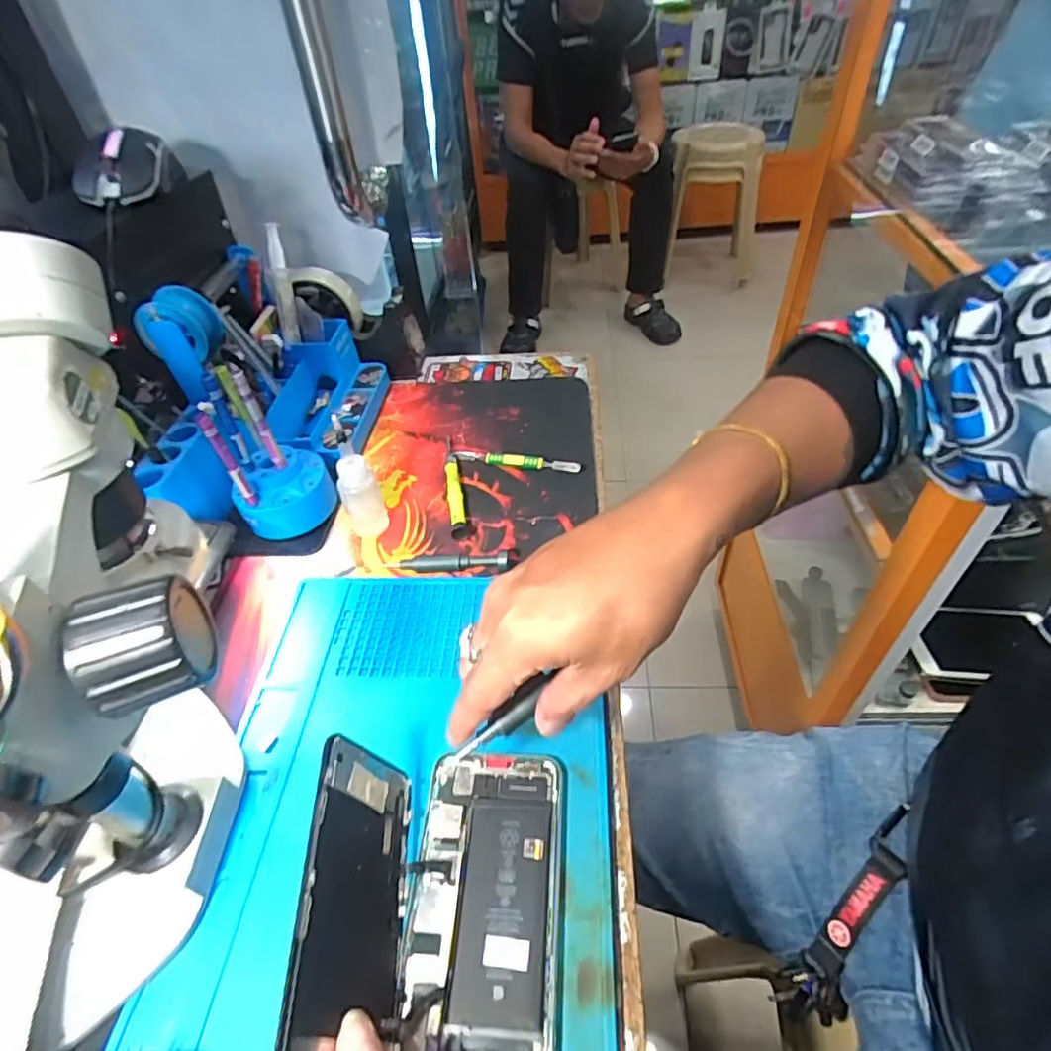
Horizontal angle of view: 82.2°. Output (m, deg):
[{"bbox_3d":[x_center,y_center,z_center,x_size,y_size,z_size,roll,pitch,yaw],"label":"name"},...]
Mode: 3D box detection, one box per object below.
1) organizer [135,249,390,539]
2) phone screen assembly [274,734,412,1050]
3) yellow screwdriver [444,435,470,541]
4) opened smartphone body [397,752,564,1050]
[{"bbox_3d":[-0.222,-0.120,0.523,0.160,0.150,0.243,-6,46,-1],"label":"organizer"},{"bbox_3d":[-0.077,0.173,0.271,0.008,0.073,0.142,-20,43,13],"label":"phone screen assembly"},{"bbox_3d":[-0.063,-0.039,0.526,0.013,0.012,0.132,-10,46,-5],"label":"yellow screwdriver"},{"bbox_3d":[-0.019,0.190,0.305,0.073,0.010,0.147,0,46,5],"label":"opened smartphone body"}]

